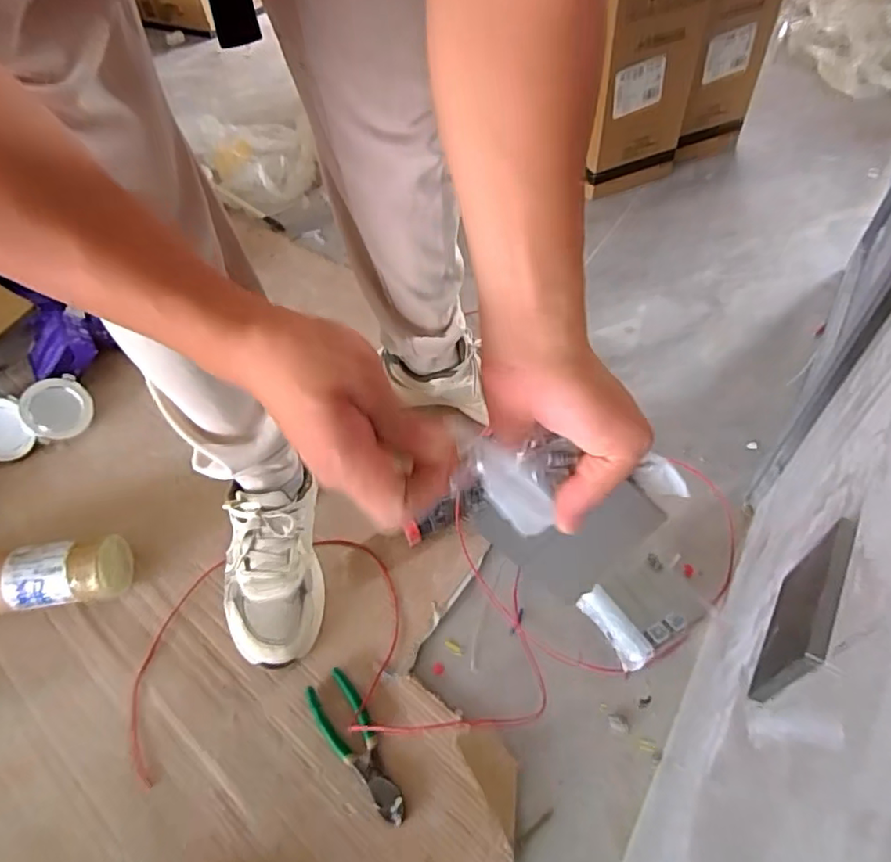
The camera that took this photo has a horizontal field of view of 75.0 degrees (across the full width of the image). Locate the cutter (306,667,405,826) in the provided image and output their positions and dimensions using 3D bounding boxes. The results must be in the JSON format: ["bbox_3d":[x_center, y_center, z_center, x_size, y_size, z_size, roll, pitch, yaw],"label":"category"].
[{"bbox_3d":[-0.090,0.319,0.592,0.047,0.017,0.159,-30,56,-17],"label":"cutter"}]

